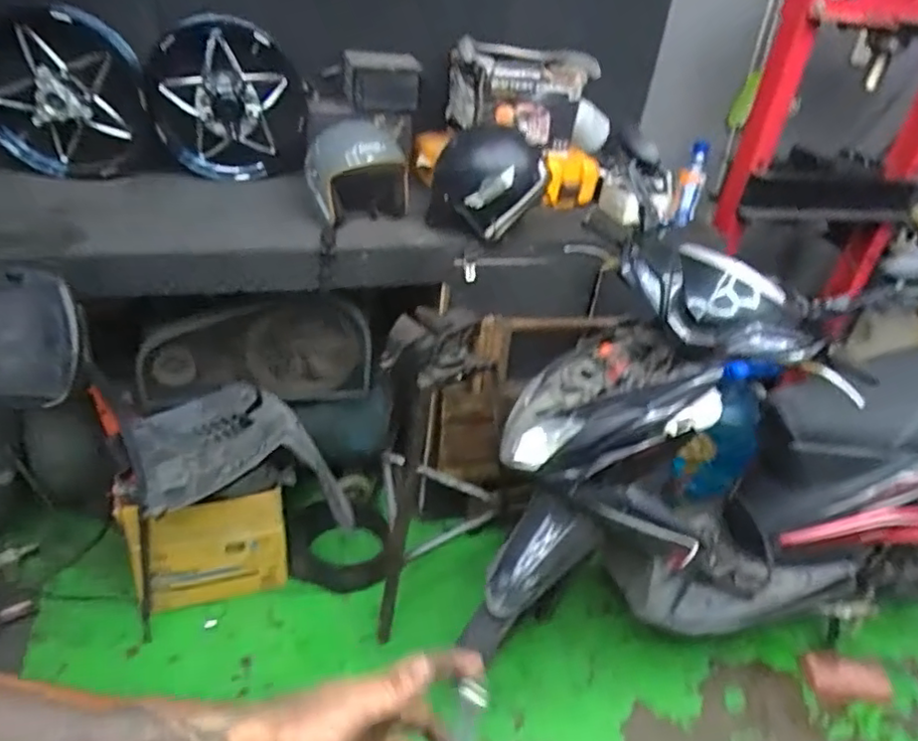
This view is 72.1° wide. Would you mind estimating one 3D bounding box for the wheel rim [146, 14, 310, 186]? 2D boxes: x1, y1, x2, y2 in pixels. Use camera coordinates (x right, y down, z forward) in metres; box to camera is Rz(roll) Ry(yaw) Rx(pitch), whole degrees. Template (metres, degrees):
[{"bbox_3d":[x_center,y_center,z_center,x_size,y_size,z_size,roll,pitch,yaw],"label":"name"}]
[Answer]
[{"bbox_3d":[-0.615,-0.726,1.707,0.399,0.394,0.140,-7,36,-19],"label":"wheel rim"}]

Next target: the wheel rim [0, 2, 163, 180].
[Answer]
[{"bbox_3d":[-0.973,-0.667,1.562,0.355,0.391,0.125,-15,40,-29],"label":"wheel rim"}]

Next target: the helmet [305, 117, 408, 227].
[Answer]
[{"bbox_3d":[-0.263,-0.515,1.602,0.232,0.190,0.241,-2,35,-13],"label":"helmet"}]

